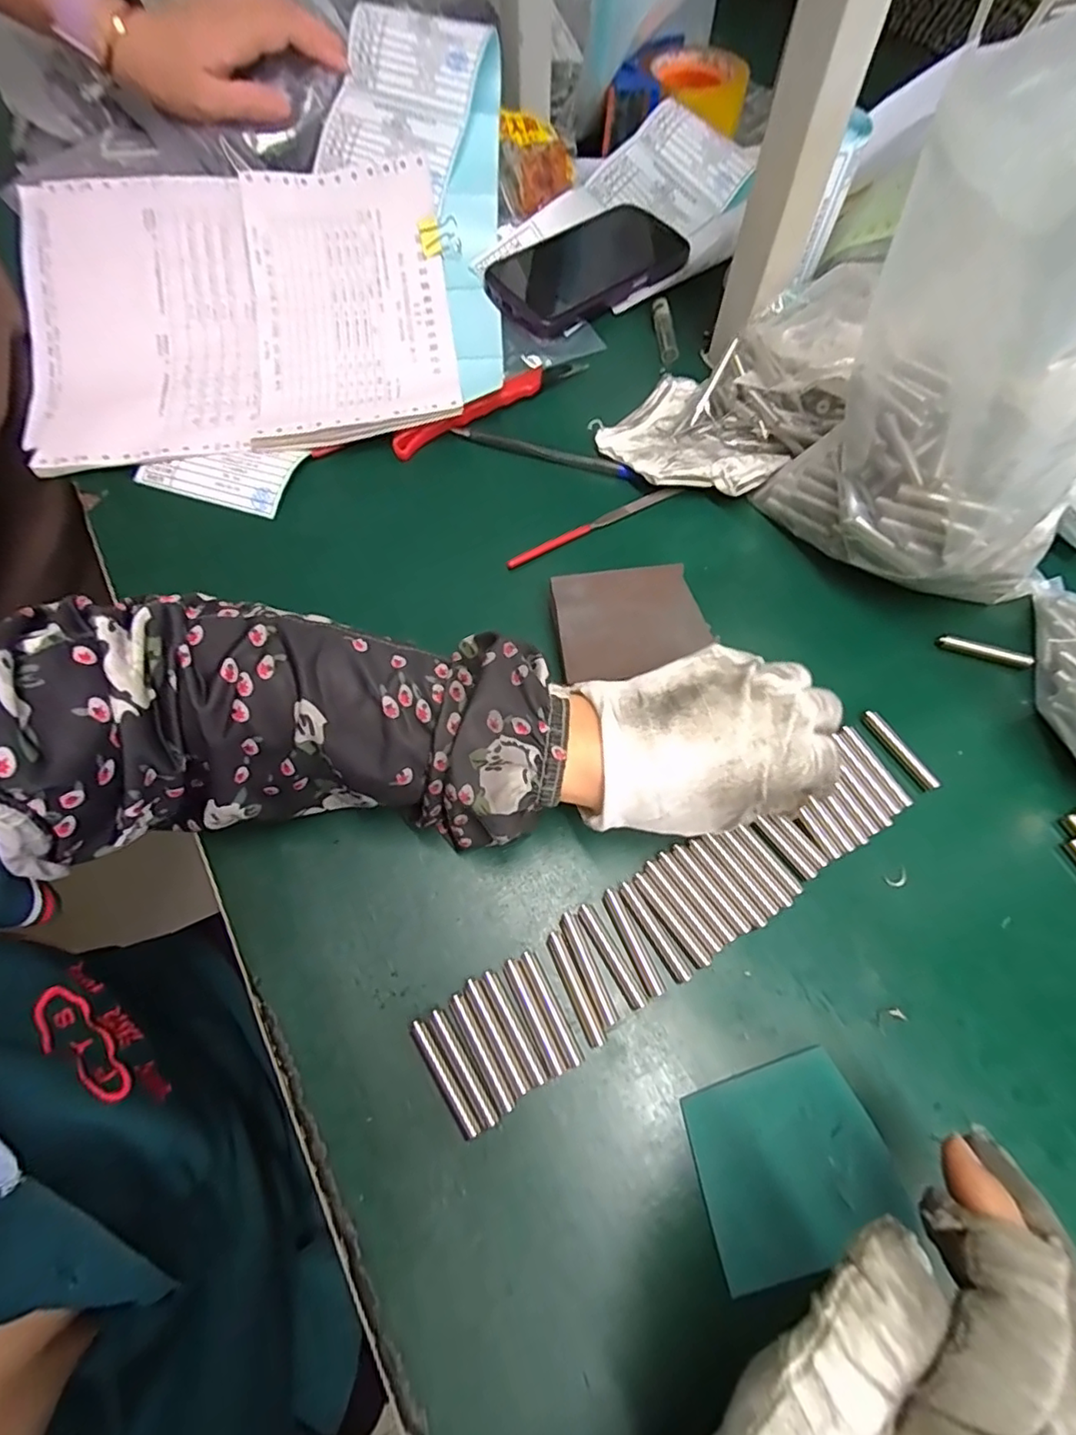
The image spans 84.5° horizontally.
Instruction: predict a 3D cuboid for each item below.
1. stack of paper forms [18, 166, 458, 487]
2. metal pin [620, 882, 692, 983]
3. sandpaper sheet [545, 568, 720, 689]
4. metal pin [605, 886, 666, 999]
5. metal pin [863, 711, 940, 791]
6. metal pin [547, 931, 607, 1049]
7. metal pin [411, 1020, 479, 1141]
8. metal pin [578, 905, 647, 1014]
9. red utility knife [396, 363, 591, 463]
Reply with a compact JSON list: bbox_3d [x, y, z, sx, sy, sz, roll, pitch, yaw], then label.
[{"bbox_3d":[-0.214,-0.287,0.422,0.296,0.047,0.251,-9,67,-3],"label":"stack of paper forms"},{"bbox_3d":[0.053,0.096,0.268,0.006,0.004,0.047,-30,69,-11],"label":"metal pin"},{"bbox_3d":[0.049,-0.053,0.318,0.078,0.005,0.063,-10,67,-3],"label":"sandpaper sheet"},{"bbox_3d":[0.043,0.101,0.266,0.007,0.004,0.047,-23,68,-8],"label":"metal pin"},{"bbox_3d":[0.189,0.017,0.310,0.007,0.008,0.048,-28,69,-11],"label":"metal pin"},{"bbox_3d":[0.016,0.119,0.260,0.008,0.004,0.048,-24,68,-9],"label":"metal pin"},{"bbox_3d":[-0.039,0.148,0.244,0.006,0.007,0.047,-32,70,-12],"label":"metal pin"},{"bbox_3d":[0.033,0.106,0.265,0.008,0.004,0.048,-28,69,-11],"label":"metal pin"},{"bbox_3d":[-0.032,-0.220,0.410,0.153,0.016,0.015,-37,71,-14],"label":"red utility knife"}]

